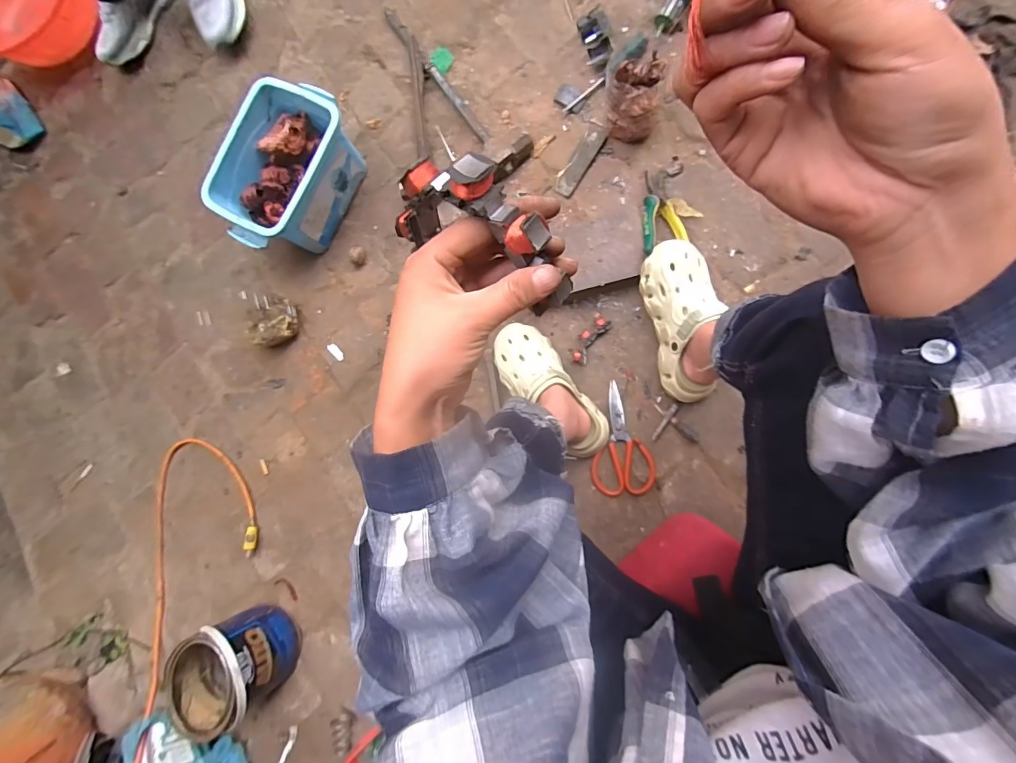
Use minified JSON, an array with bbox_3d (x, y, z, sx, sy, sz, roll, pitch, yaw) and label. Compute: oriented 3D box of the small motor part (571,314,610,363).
[{"bbox_3d":[0.150,-0.077,0.787,0.034,0.022,0.094,32,92,11],"label":"small motor part"}]

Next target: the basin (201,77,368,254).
[{"bbox_3d":[-0.412,-0.387,0.828,0.181,0.141,0.293,30,92,11],"label":"basin"}]

